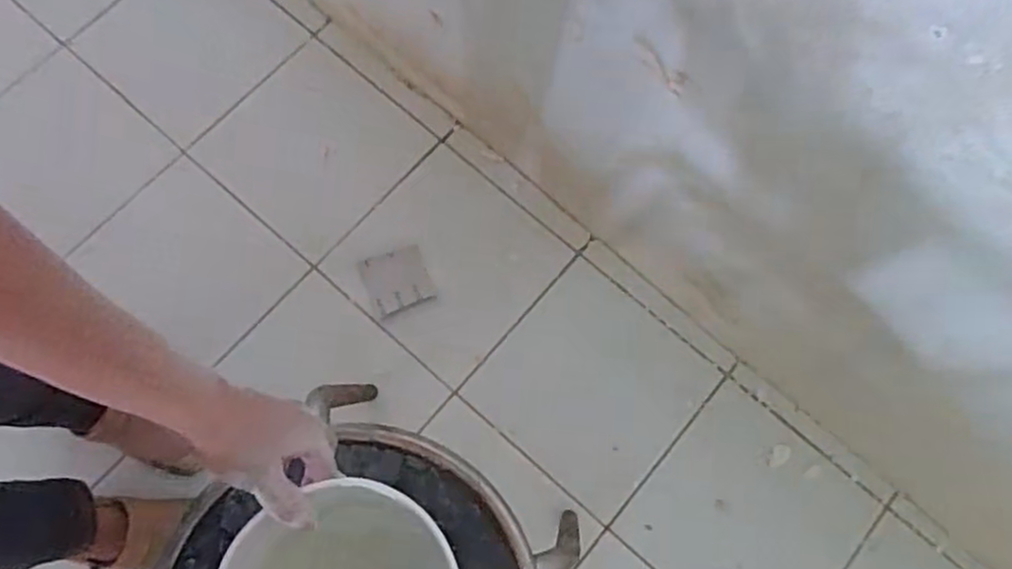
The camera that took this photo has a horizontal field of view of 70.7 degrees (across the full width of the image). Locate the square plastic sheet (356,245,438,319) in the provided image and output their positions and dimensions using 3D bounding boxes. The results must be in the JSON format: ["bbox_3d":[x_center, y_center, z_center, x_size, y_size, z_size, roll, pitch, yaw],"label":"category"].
[{"bbox_3d":[-0.174,-0.004,1.139,0.099,0.007,0.100,-20,76,-8],"label":"square plastic sheet"}]

